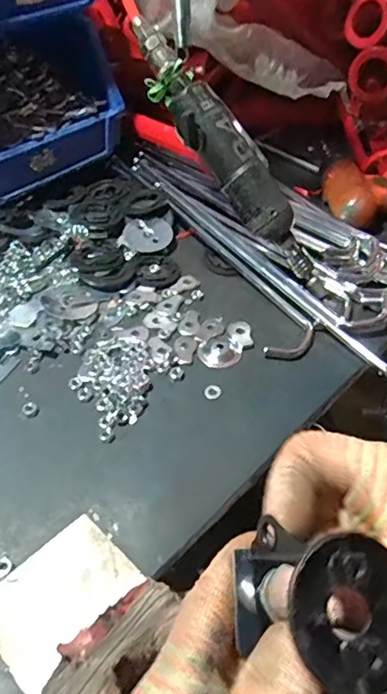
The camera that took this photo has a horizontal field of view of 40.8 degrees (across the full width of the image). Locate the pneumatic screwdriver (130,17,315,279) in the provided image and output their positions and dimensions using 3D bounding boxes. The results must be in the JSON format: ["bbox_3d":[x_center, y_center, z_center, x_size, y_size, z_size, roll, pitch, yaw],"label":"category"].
[{"bbox_3d":[0.025,-0.156,0.422,0.041,0.037,0.234,-41,98,-32],"label":"pneumatic screwdriver"}]

